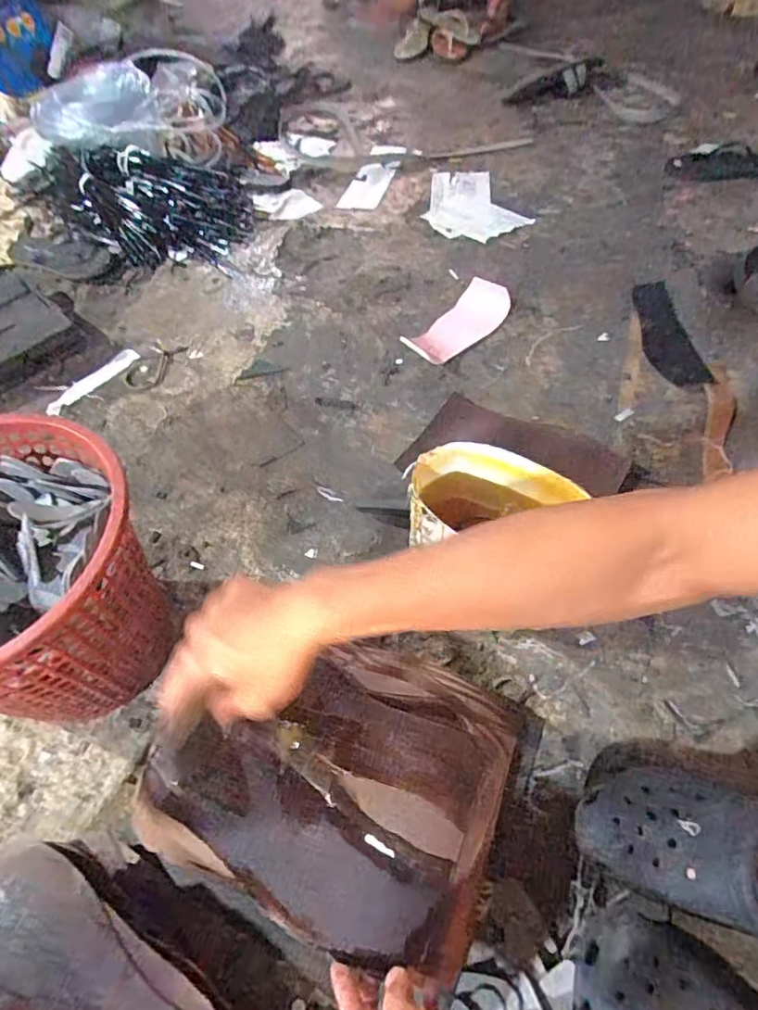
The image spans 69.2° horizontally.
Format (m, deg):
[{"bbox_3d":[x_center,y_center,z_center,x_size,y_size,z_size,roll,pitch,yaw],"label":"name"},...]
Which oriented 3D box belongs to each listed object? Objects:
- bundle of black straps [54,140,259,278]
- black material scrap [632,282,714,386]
[{"bbox_3d":[-0.484,-0.621,1.116,0.451,0.087,0.291,13,59,11],"label":"bundle of black straps"},{"bbox_3d":[0.464,-0.283,0.901,0.085,0.010,0.250,-3,57,1],"label":"black material scrap"}]

